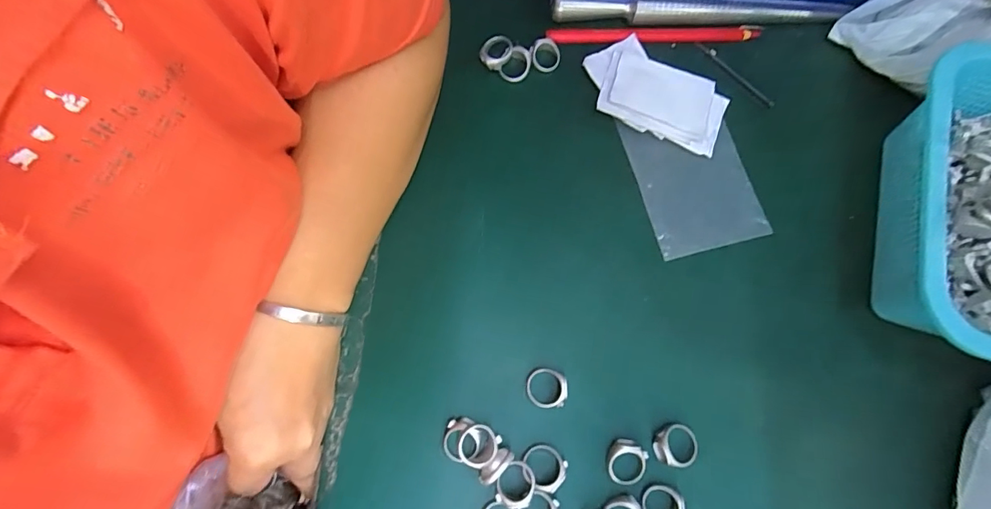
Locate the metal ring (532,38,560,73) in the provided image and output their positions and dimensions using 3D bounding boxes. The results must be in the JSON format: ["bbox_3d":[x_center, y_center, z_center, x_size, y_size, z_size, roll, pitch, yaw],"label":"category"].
[{"bbox_3d":[0.038,-0.148,0.338,0.021,0.004,0.023,-3,106,-10],"label":"metal ring"}]

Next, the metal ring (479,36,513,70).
[{"bbox_3d":[0.000,-0.149,0.337,0.022,0.011,0.024,0,76,-1],"label":"metal ring"}]

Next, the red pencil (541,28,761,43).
[{"bbox_3d":[0.122,-0.170,0.352,0.165,0.011,0.011,-1,76,-2],"label":"red pencil"}]

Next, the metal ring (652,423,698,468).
[{"bbox_3d":[0.112,0.118,0.279,0.027,0.008,0.025,0,76,-1],"label":"metal ring"}]

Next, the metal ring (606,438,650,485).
[{"bbox_3d":[0.080,0.126,0.274,0.024,0.010,0.026,0,76,-1],"label":"metal ring"}]

